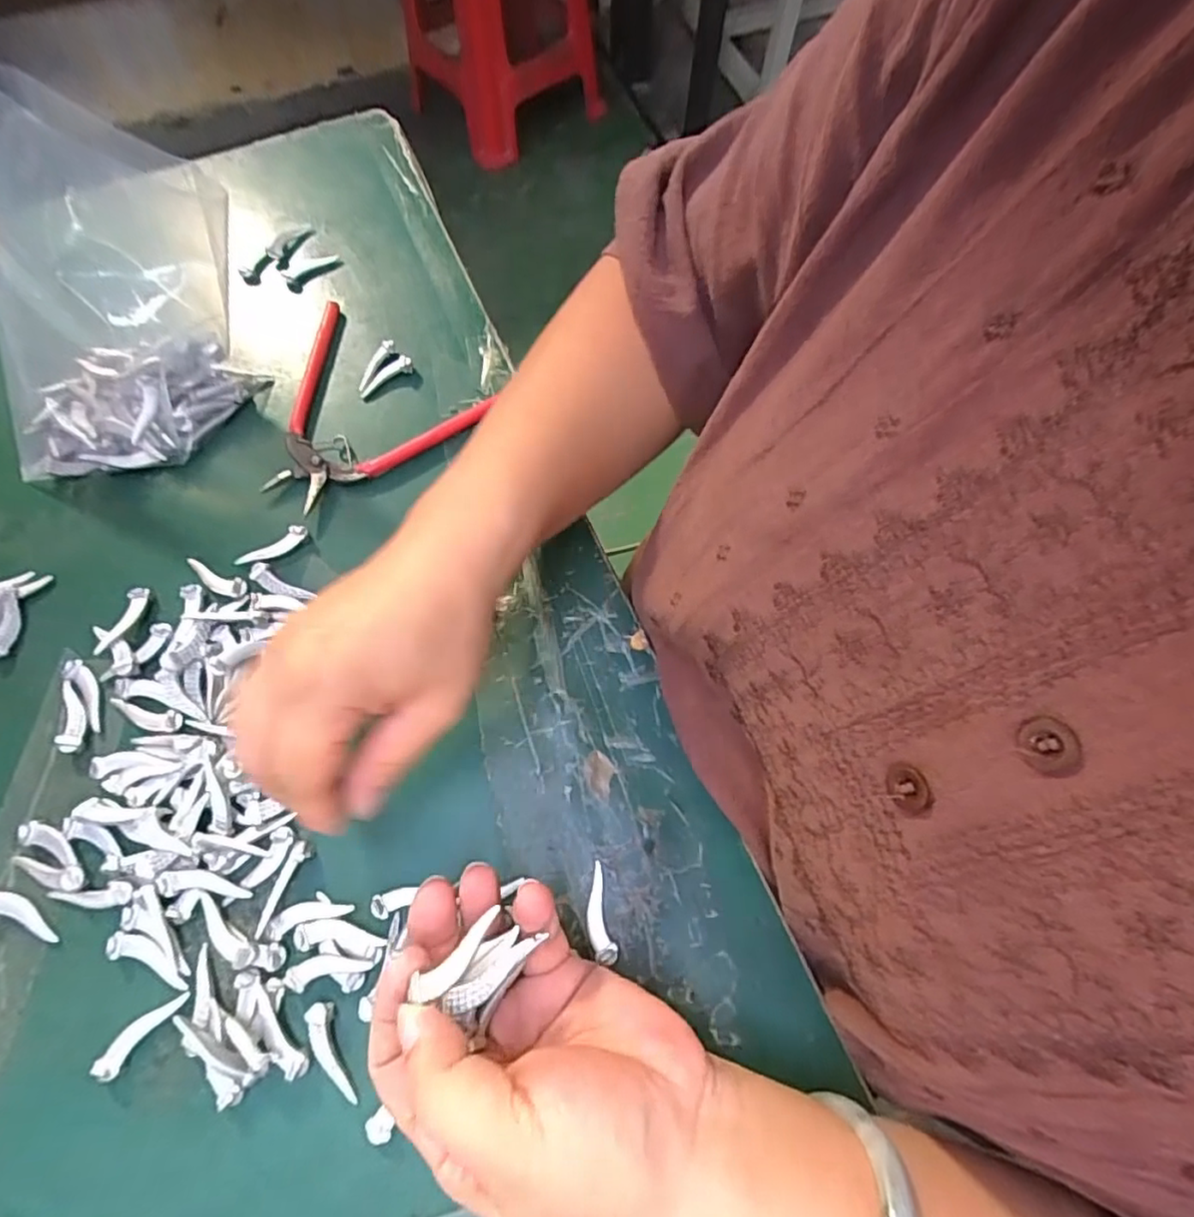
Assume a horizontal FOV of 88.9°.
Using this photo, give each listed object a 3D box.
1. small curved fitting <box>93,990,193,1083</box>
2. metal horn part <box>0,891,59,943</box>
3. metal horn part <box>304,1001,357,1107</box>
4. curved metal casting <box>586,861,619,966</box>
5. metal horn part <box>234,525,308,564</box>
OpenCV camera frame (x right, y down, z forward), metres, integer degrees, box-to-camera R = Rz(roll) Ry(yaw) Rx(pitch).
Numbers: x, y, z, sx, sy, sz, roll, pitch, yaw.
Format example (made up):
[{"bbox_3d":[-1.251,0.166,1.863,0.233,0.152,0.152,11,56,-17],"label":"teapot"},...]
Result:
[{"bbox_3d":[-0.186,0.172,0.248,0.010,0.005,0.038,38,74,14],"label":"small curved fitting"},{"bbox_3d":[-0.250,0.132,0.263,0.038,0.006,0.011,18,70,7],"label":"metal horn part"},{"bbox_3d":[-0.108,0.179,0.243,0.011,0.004,0.039,-25,71,-9],"label":"metal horn part"},{"bbox_3d":[0.000,0.130,0.262,0.011,0.006,0.038,-12,69,-4],"label":"curved metal casting"},{"bbox_3d":[-0.173,-0.032,0.324,0.038,0.004,0.011,-33,72,-11],"label":"metal horn part"}]

